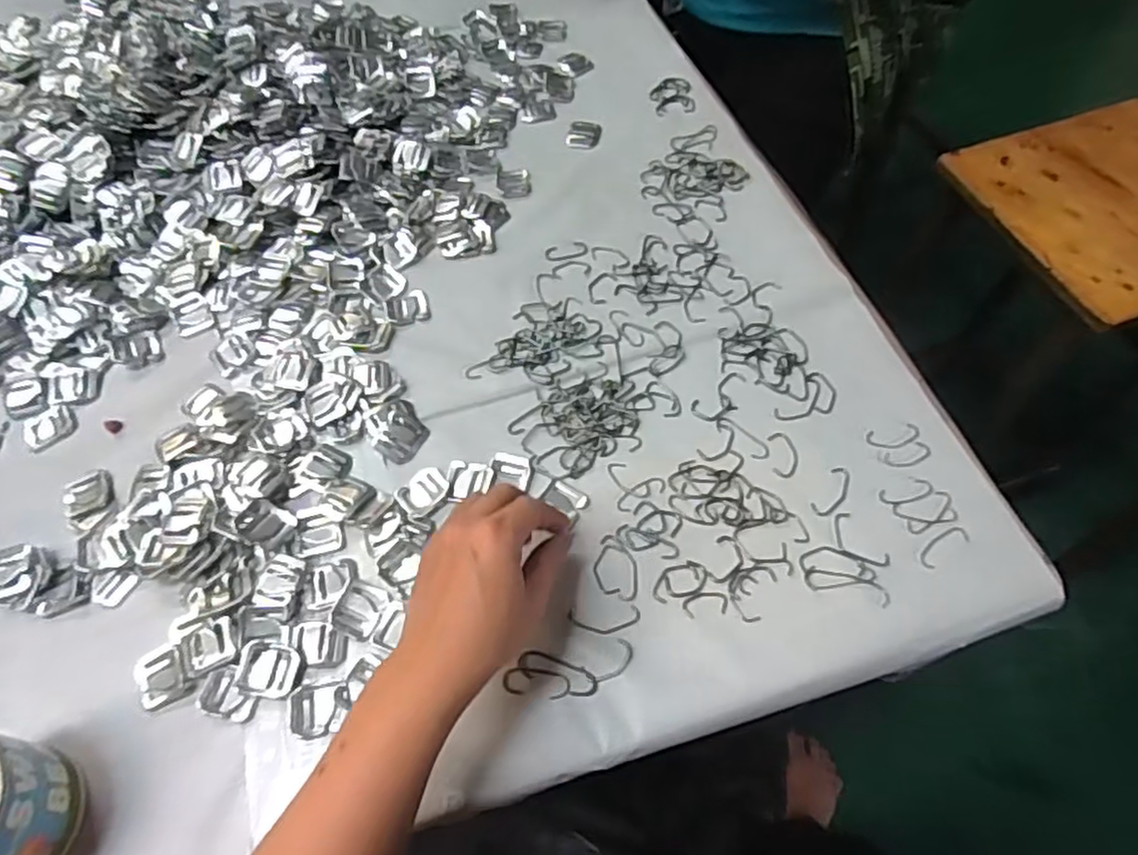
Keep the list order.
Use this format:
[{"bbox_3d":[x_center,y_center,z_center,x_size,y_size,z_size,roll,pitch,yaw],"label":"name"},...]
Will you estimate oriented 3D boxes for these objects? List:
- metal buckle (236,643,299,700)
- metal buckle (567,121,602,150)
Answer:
[{"bbox_3d":[-0.188,0.150,0.420,0.035,0.005,0.031,6,61,6],"label":"metal buckle"},{"bbox_3d":[0.015,-0.291,0.674,0.033,0.004,0.040,10,61,8],"label":"metal buckle"}]

